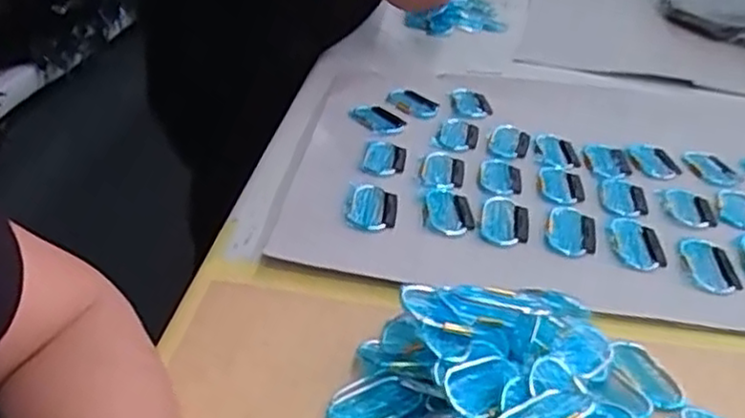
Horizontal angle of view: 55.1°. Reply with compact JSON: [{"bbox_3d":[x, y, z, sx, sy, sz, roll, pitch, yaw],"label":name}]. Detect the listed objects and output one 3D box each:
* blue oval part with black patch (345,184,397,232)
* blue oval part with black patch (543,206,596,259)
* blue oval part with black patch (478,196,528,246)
[{"bbox_3d":[0.000,-0.002,0.570,0.039,0.007,0.053,7,33,6],"label":"blue oval part with black patch"},{"bbox_3d":[0.157,0.018,0.566,0.038,0.007,0.062,11,34,12],"label":"blue oval part with black patch"},{"bbox_3d":[0.105,0.010,0.570,0.038,0.010,0.056,8,34,7],"label":"blue oval part with black patch"}]

